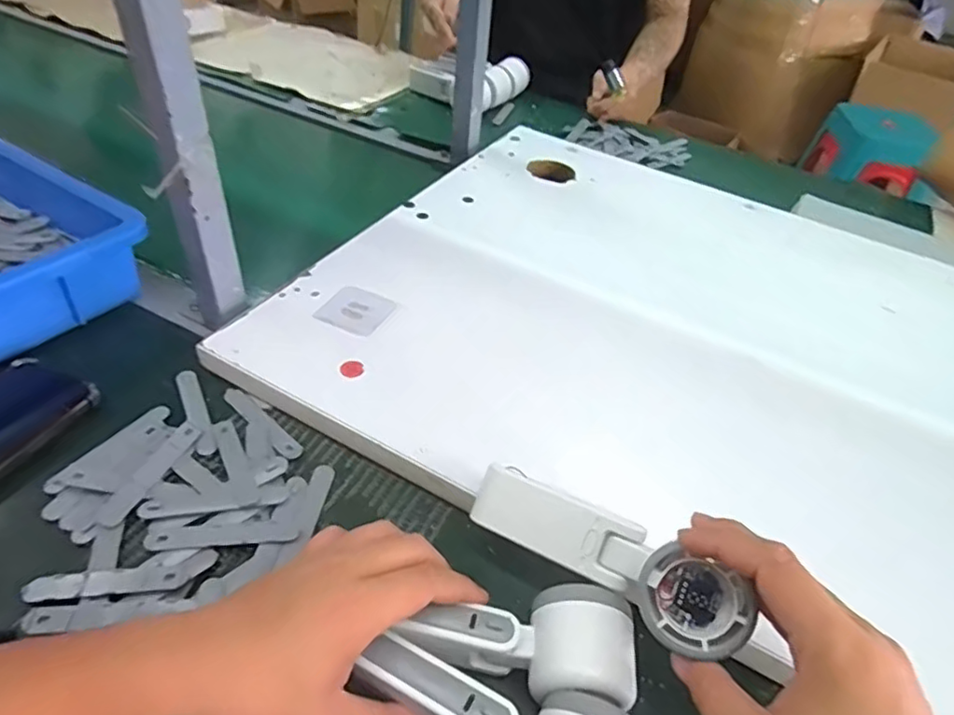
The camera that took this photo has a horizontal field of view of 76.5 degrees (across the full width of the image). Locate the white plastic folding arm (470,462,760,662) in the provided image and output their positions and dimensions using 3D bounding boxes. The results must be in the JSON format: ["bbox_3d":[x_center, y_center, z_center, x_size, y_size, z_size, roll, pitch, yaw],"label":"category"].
[{"bbox_3d":[0.076,0.115,0.361,0.164,0.054,0.048,23,86,31],"label":"white plastic folding arm"}]

